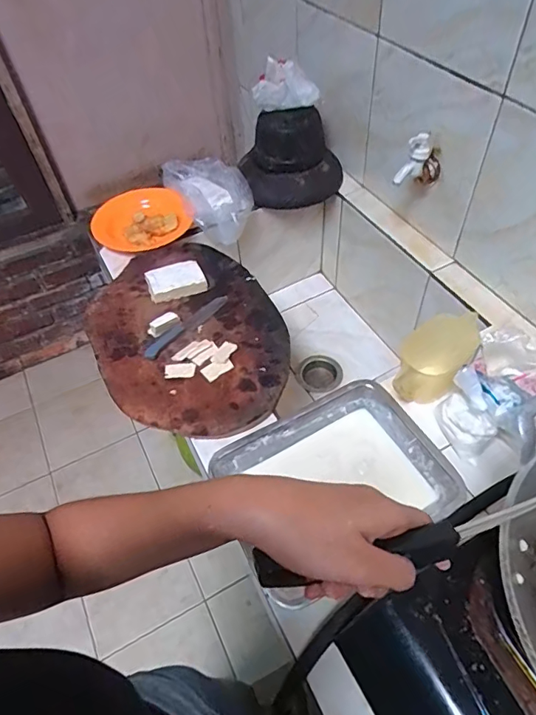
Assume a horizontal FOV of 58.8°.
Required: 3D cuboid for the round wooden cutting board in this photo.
[{"bbox_3d":[-0.136,-0.052,0.803,0.299,0.035,0.430,-24,54,-14],"label":"round wooden cutting board"}]

